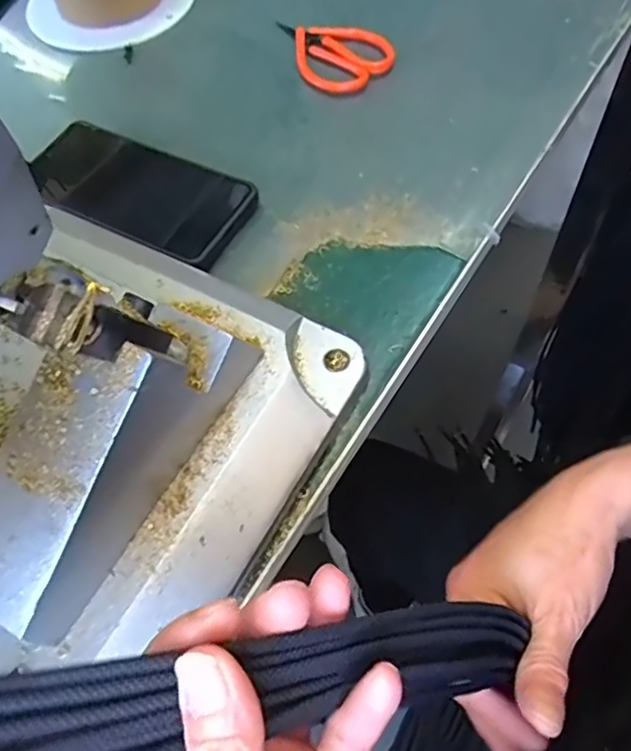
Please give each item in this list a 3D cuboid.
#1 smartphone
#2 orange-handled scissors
[{"bbox_3d":[-0.121,-0.126,0.421,0.161,0.011,0.080,25,65,16],"label":"smartphone"},{"bbox_3d":[0.012,-0.263,0.498,0.069,0.008,0.104,-28,63,-13],"label":"orange-handled scissors"}]

